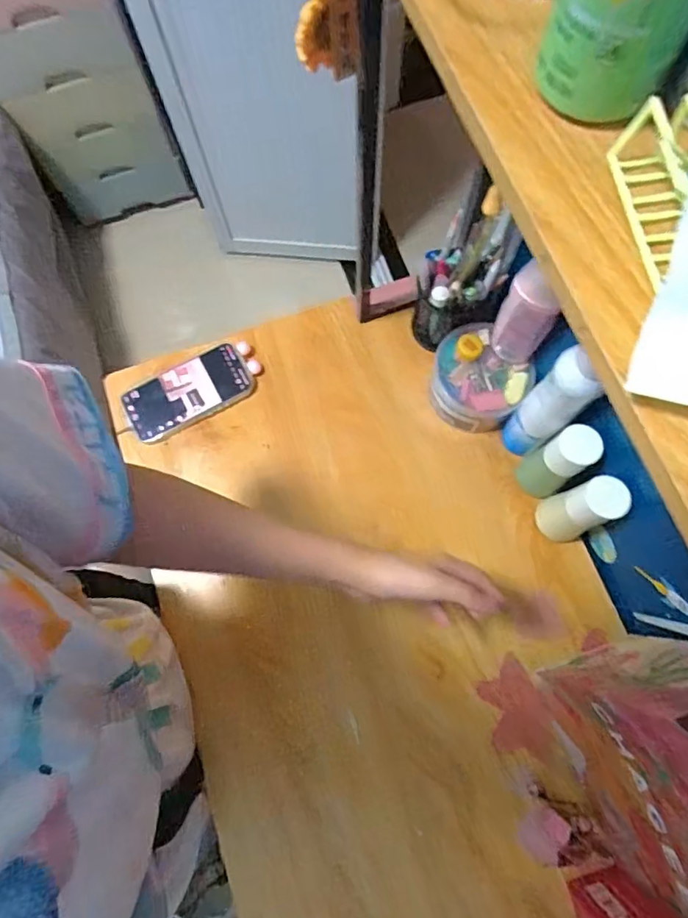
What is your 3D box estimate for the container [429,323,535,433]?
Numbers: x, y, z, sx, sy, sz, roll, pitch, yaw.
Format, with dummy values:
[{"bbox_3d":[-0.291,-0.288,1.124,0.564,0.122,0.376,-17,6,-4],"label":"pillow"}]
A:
[{"bbox_3d":[0.163,-0.095,0.670,0.108,0.078,0.120,-38,77,-9],"label":"container"}]

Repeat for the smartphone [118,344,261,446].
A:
[{"bbox_3d":[-0.198,-0.090,0.694,0.176,0.013,0.079,-28,76,-3],"label":"smartphone"}]

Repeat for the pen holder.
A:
[{"bbox_3d":[0.137,-0.211,0.621,0.097,0.215,0.091,16,75,5],"label":"pen holder"}]

